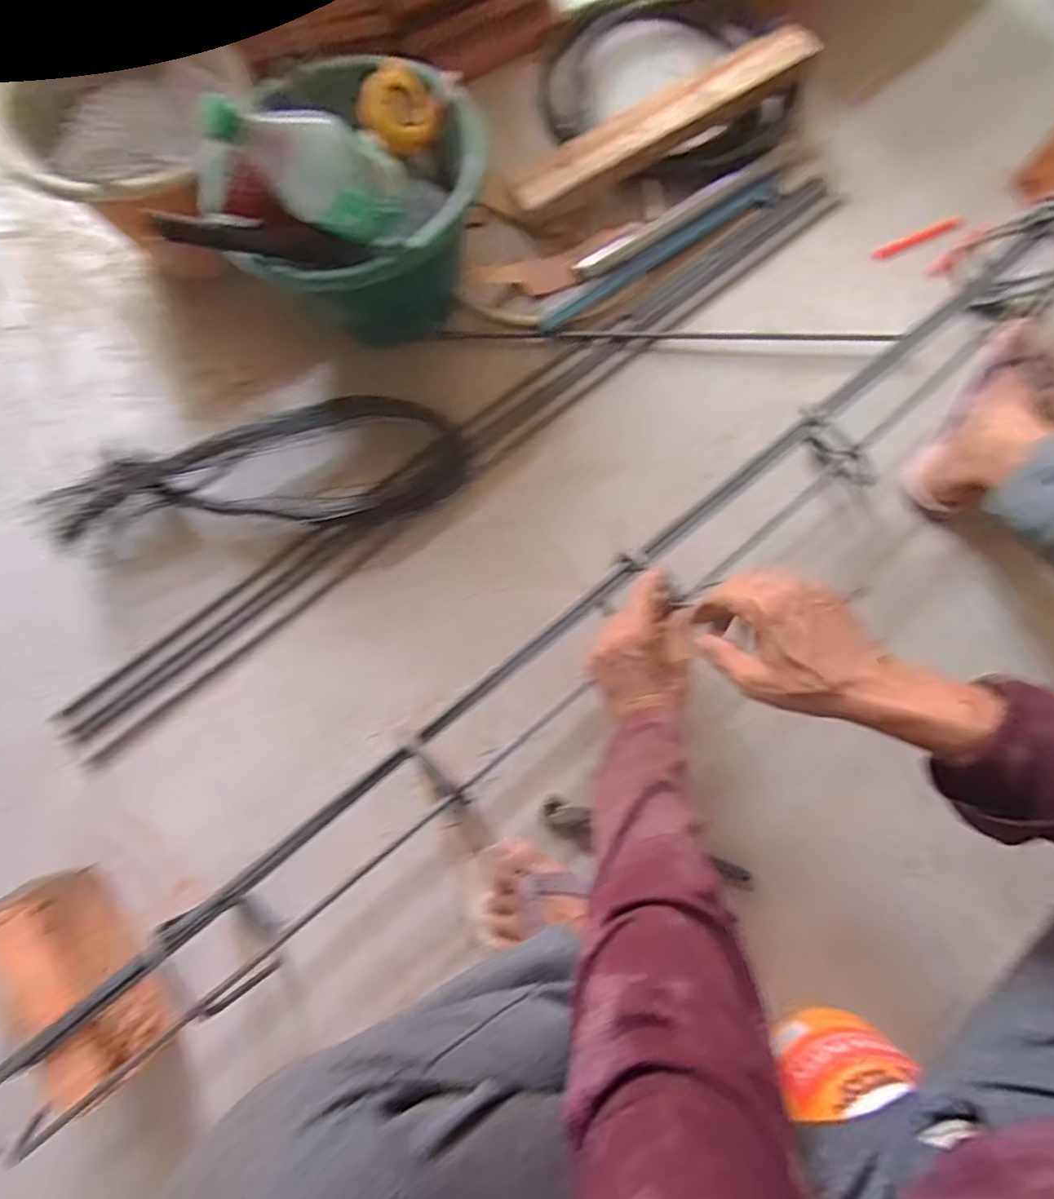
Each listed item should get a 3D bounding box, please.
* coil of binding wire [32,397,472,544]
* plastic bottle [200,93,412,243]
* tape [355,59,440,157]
[{"bbox_3d":[-0.304,-0.146,0.698,0.472,0.046,0.140,-7,78,-2],"label":"coil of binding wire"},{"bbox_3d":[-0.191,-0.396,0.530,0.183,0.089,0.076,-4,73,-46],"label":"plastic bottle"},{"bbox_3d":[-0.132,-0.501,0.612,0.070,0.020,0.070,-7,107,-23],"label":"tape"}]

